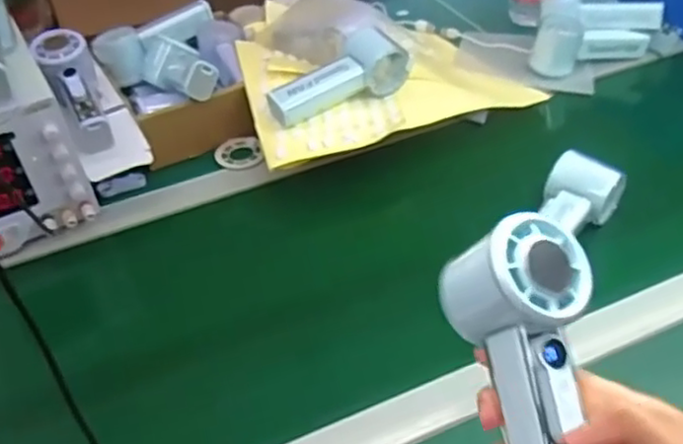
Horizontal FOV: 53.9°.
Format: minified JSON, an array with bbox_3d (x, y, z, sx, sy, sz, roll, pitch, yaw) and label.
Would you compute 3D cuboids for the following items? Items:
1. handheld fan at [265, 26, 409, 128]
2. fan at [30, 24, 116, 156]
[{"bbox_3d":[-0.010,-0.157,0.720,0.154,0.048,0.075,-21,44,-16],"label":"handheld fan"},{"bbox_3d":[-0.281,-0.140,0.714,0.054,0.059,0.161,-22,68,-17],"label":"fan"}]

